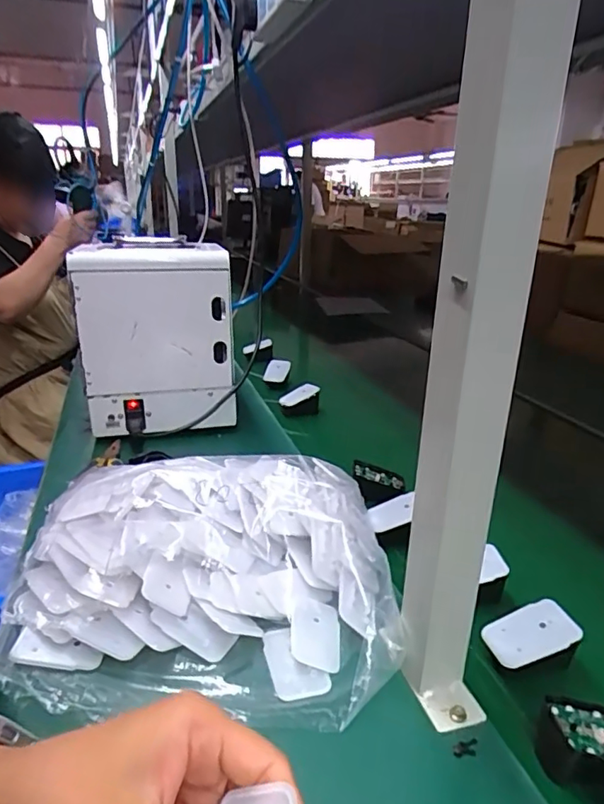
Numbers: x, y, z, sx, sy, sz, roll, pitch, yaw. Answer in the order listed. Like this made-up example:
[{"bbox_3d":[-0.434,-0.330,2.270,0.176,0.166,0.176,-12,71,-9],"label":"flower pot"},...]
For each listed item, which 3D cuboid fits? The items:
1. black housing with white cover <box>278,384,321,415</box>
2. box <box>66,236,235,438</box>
[{"bbox_3d":[-0.004,-0.005,0.938,0.068,0.048,0.028,0,19,0],"label":"black housing with white cover"},{"bbox_3d":[-0.215,-0.094,0.813,0.215,0.279,0.133,-3,20,-8],"label":"box"}]

